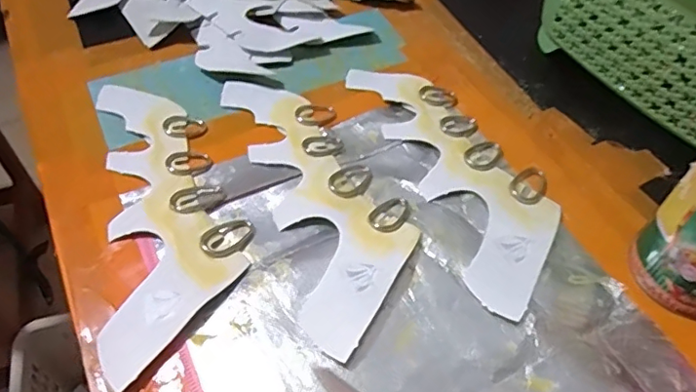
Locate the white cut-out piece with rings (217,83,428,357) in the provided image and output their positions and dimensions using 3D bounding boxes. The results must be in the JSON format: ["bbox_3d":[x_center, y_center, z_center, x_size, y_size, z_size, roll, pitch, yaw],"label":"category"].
[{"bbox_3d":[-0.019,-0.008,0.340,0.081,0.011,0.208,-19,56,-18],"label":"white cut-out piece with rings"}]

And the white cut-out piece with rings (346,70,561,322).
[{"bbox_3d":[0.072,-0.022,0.362,0.081,0.006,0.207,-19,56,-18],"label":"white cut-out piece with rings"}]

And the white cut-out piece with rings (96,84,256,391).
[{"bbox_3d":[-0.107,0.001,0.329,0.079,0.010,0.208,-11,54,-12],"label":"white cut-out piece with rings"}]

